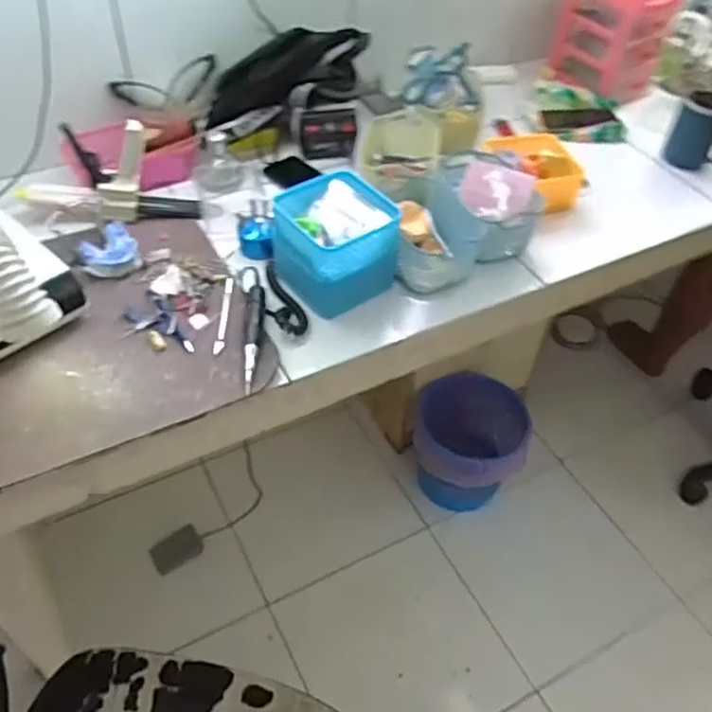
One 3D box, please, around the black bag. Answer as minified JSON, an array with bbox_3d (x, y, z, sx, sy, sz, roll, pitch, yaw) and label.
[{"bbox_3d":[-0.121,-0.455,1.117,0.254,0.143,0.106,-19,51,-20],"label":"black bag"}]

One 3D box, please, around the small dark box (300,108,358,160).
[{"bbox_3d":[-0.046,-0.372,1.130,0.095,0.074,0.036,3,47,-1],"label":"small dark box"}]

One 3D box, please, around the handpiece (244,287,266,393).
[{"bbox_3d":[-0.128,-0.028,0.849,0.021,0.017,0.167,0,47,-3],"label":"handpiece"}]

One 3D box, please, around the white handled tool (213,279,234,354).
[{"bbox_3d":[-0.173,-0.054,0.886,0.012,0.009,0.137,2,47,-2],"label":"white handled tool"}]

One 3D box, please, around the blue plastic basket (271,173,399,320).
[{"bbox_3d":[-0.032,-0.153,0.909,0.133,0.112,0.142,-27,54,-26],"label":"blue plastic basket"}]

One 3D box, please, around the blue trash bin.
[{"bbox_3d":[0.267,0.213,1.579,0.248,0.228,0.269,11,47,7],"label":"blue trash bin"}]

